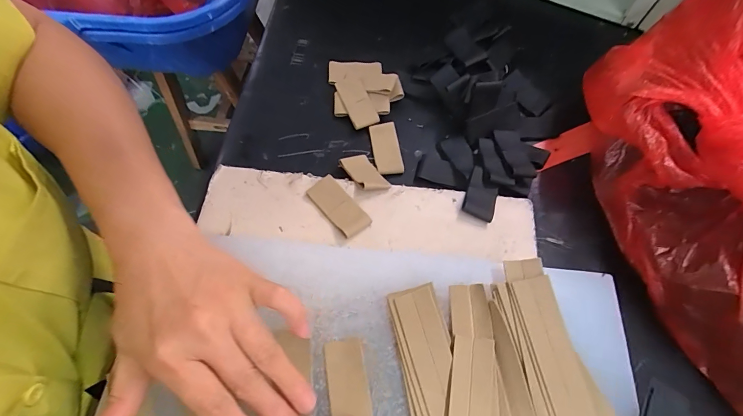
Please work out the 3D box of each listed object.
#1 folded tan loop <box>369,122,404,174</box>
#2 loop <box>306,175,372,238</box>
[{"bbox_3d":[0.016,-0.061,0.358,0.028,0.009,0.058,-8,66,-5],"label":"folded tan loop"},{"bbox_3d":[-0.030,-0.001,0.305,0.027,0.007,0.060,-39,72,-17],"label":"loop"}]

